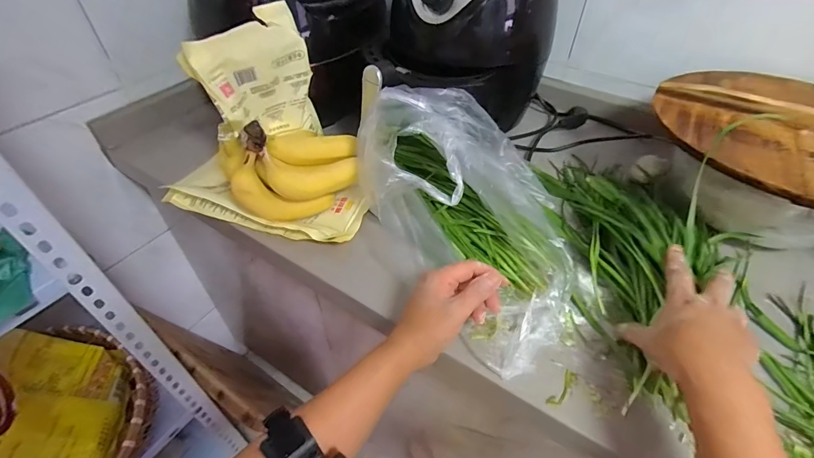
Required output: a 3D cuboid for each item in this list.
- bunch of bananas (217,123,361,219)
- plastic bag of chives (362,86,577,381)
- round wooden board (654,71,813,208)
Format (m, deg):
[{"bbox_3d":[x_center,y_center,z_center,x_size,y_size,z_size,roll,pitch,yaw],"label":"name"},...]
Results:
[{"bbox_3d":[-0.145,-0.086,0.516,0.169,0.129,0.068,-22,50,-21],"label":"bunch of bananas"},{"bbox_3d":[0.095,-0.043,0.484,0.225,0.149,0.335,-26,52,-24],"label":"plastic bag of chives"},{"bbox_3d":[0.463,-0.125,0.466,0.269,0.032,0.284,0,46,-1],"label":"round wooden board"}]

